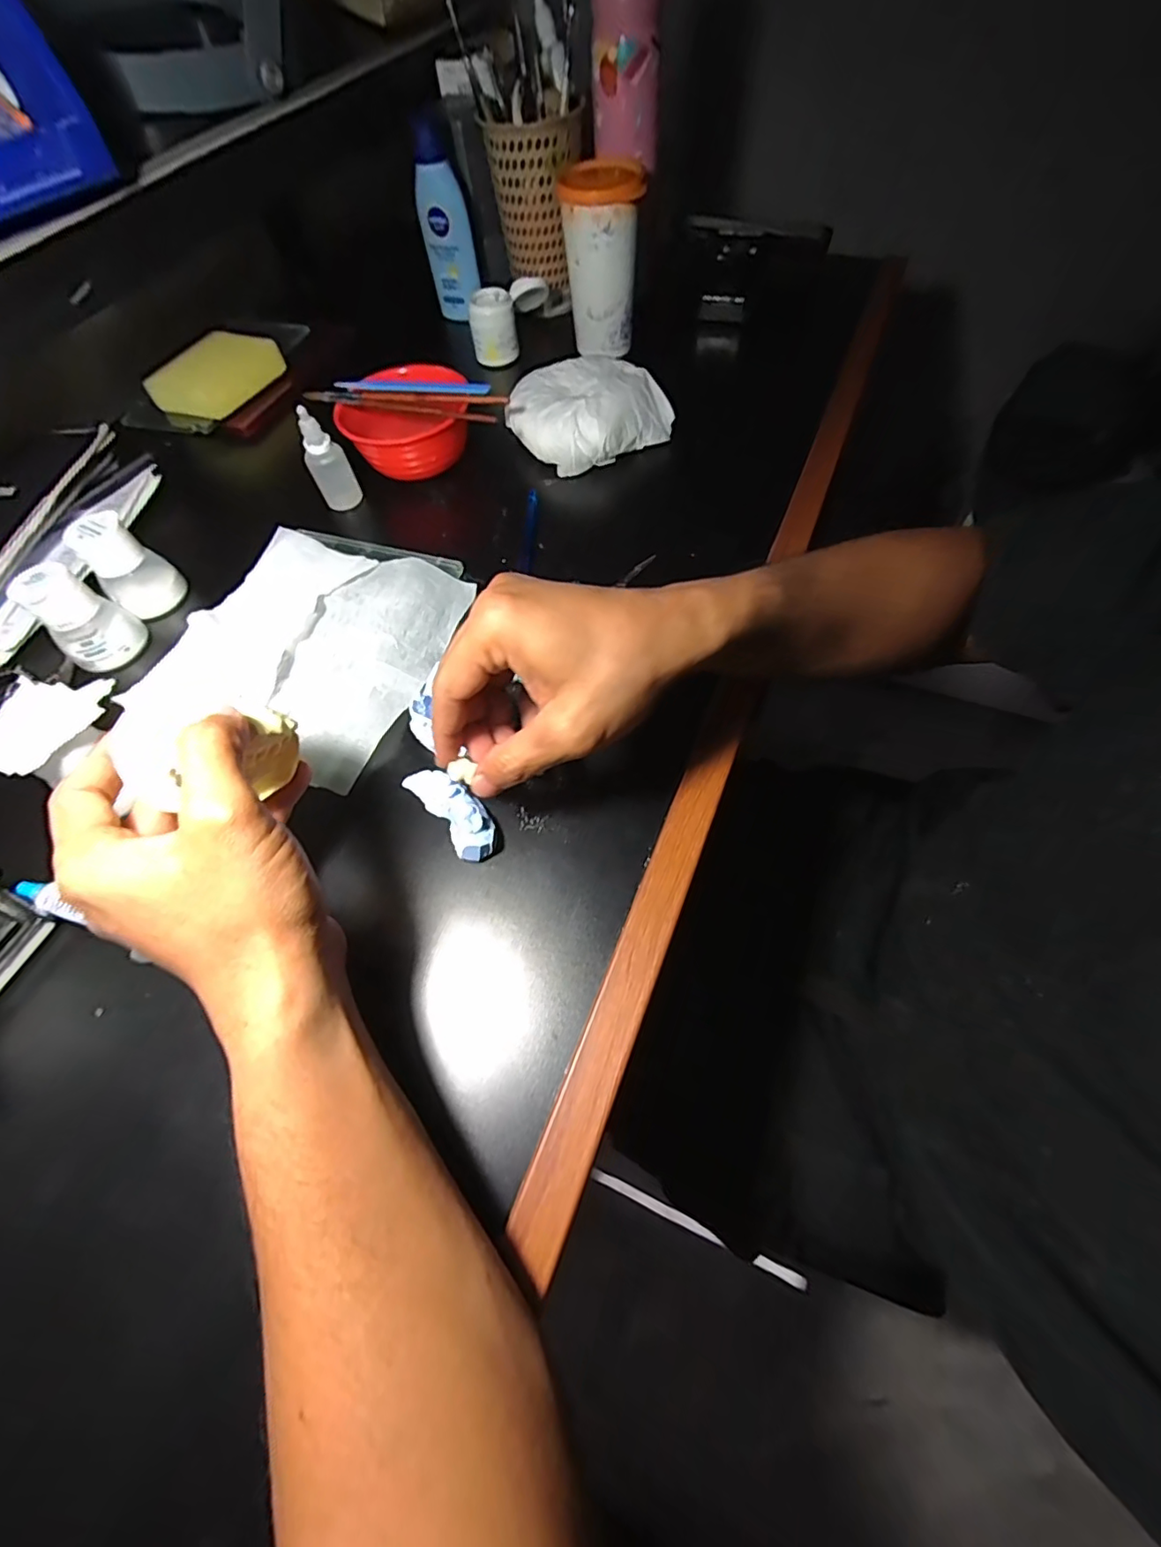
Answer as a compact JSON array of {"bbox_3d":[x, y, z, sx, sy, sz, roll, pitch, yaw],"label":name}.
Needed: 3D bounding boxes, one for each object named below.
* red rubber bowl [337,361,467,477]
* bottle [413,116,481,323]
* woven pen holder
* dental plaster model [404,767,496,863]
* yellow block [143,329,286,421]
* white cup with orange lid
[{"bbox_3d":[-0.147,-0.298,0.464,0.105,0.048,0.085,-9,61,-2],"label":"red rubber bowl"},{"bbox_3d":[-0.137,-0.553,0.561,0.047,0.139,0.032,-16,62,-5],"label":"bottle"},{"bbox_3d":[-0.039,-0.569,0.547,0.085,0.117,0.071,10,63,9],"label":"woven pen holder"},{"bbox_3d":[-0.071,0.023,0.315,0.026,0.024,0.065,-37,66,-16],"label":"dental plaster model"},{"bbox_3d":[-0.359,-0.393,0.544,0.087,0.037,0.104,21,65,14],"label":"yellow block"},{"bbox_3d":[0.020,-0.473,0.511,0.072,0.122,0.064,-5,61,1],"label":"white cup with orange lid"}]

